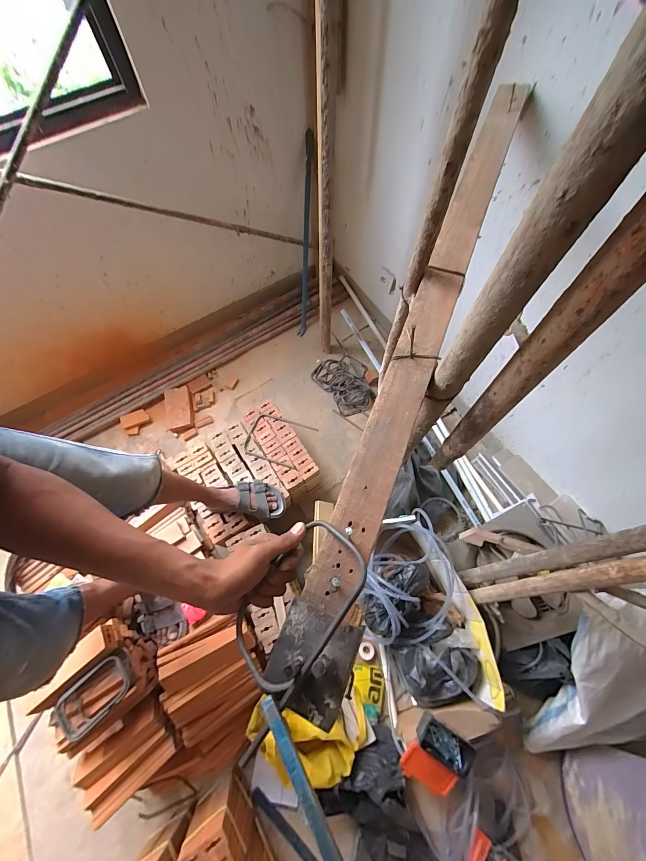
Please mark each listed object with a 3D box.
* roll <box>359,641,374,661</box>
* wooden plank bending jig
[{"bbox_3d":[0.147,0.744,1.138,0.051,0.013,0.055,-1,68,2],"label":"roll"},{"bbox_3d":[0.165,-0.178,0.493,0.080,0.038,0.962,21,70,9],"label":"wooden plank bending jig"}]

